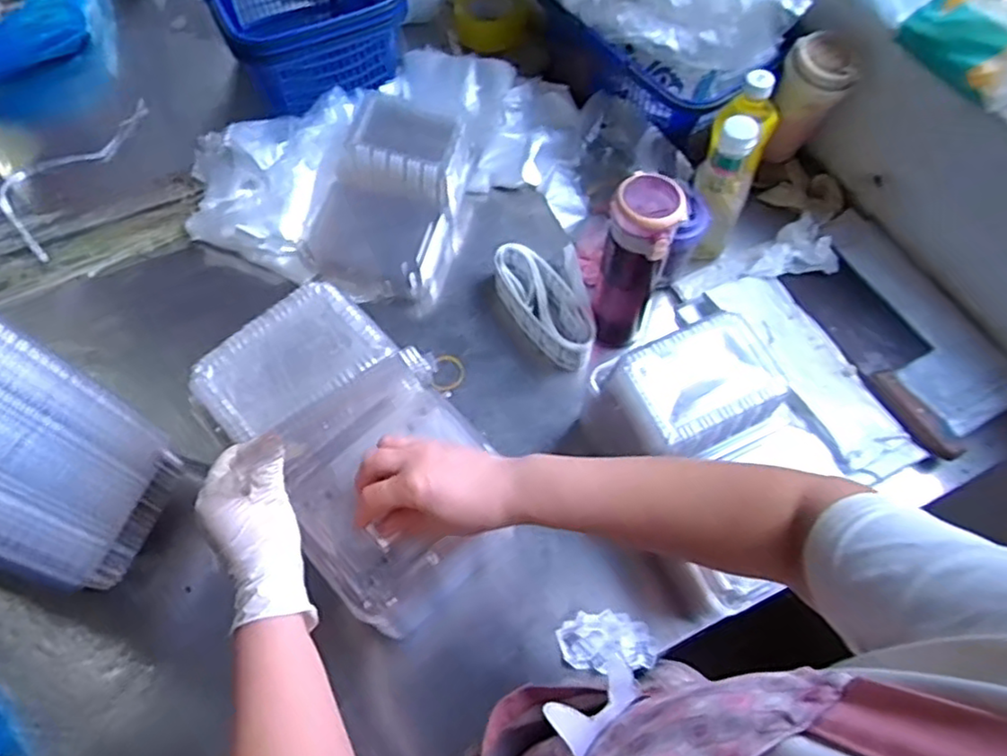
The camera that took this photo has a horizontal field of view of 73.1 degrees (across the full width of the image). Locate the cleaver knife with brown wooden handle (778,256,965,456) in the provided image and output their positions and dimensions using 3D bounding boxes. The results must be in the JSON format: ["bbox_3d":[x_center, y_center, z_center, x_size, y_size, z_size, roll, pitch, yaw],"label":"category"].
[{"bbox_3d":[0.471,-0.033,0.835,0.113,0.030,0.276,-22,65,-13],"label":"cleaver knife with brown wooden handle"}]

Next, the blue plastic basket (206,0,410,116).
[{"bbox_3d":[-0.292,-0.521,0.987,0.234,0.174,0.309,-22,65,-13],"label":"blue plastic basket"}]

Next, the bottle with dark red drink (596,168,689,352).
[{"bbox_3d":[0.141,-0.121,0.767,0.068,0.226,0.067,15,63,6],"label":"bottle with dark red drink"}]

